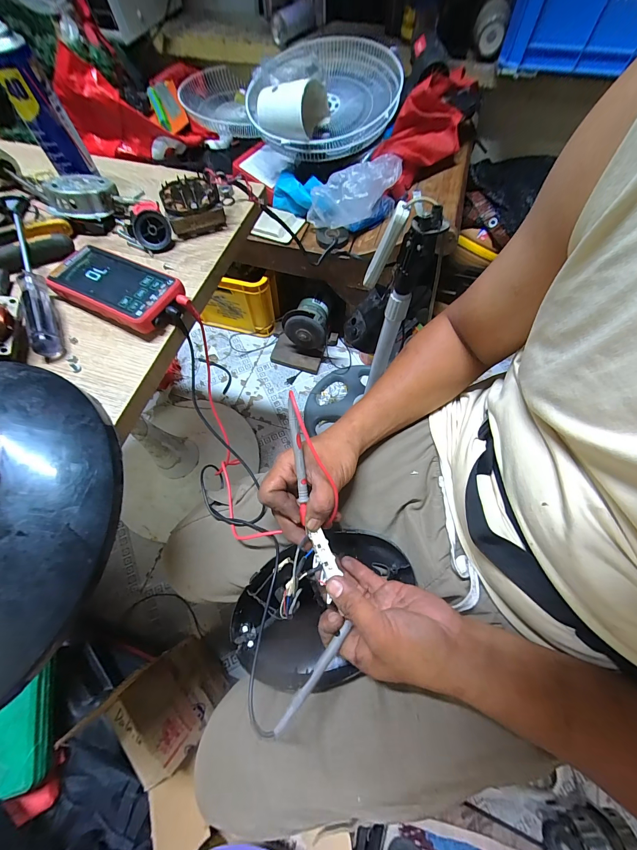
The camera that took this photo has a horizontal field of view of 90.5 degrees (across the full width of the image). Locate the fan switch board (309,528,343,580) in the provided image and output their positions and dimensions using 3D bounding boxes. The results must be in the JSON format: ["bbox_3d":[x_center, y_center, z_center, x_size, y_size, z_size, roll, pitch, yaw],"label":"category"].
[{"bbox_3d":[0.006,0.130,0.321,0.015,0.004,0.043,-24,68,-10],"label":"fan switch board"}]

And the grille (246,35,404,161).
[{"bbox_3d":[0.001,-0.945,0.903,0.439,0.120,0.438,6,65,4],"label":"grille"}]

